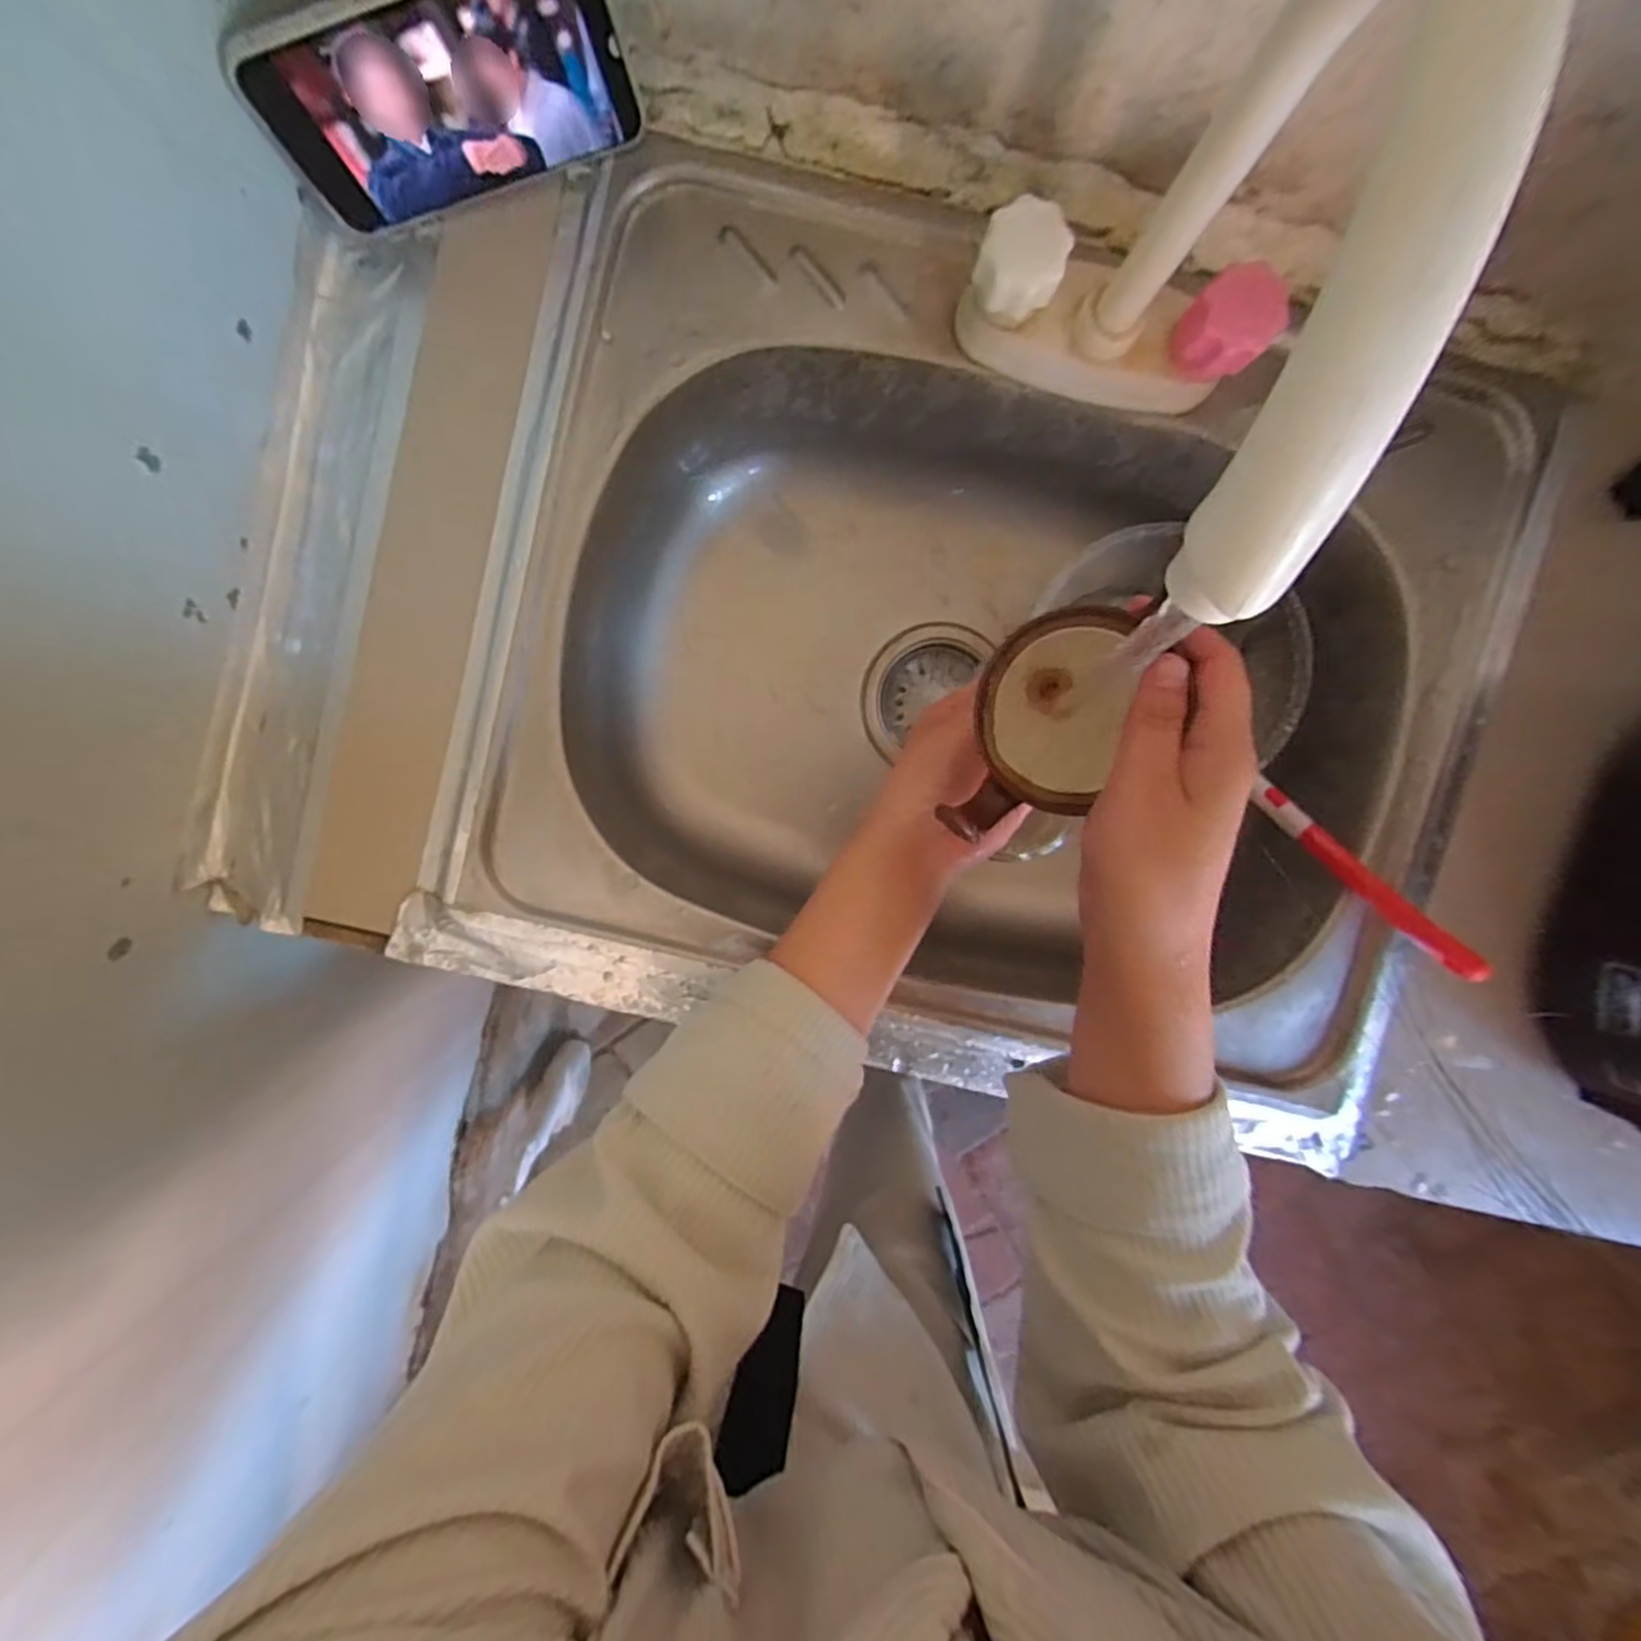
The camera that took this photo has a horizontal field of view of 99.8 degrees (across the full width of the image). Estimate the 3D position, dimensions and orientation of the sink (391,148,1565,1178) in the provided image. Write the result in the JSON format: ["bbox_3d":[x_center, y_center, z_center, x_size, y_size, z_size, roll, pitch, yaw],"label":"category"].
[{"bbox_3d":[0.093,-0.072,0.426,0.527,0.135,0.422,14,94,-1],"label":"sink"}]

